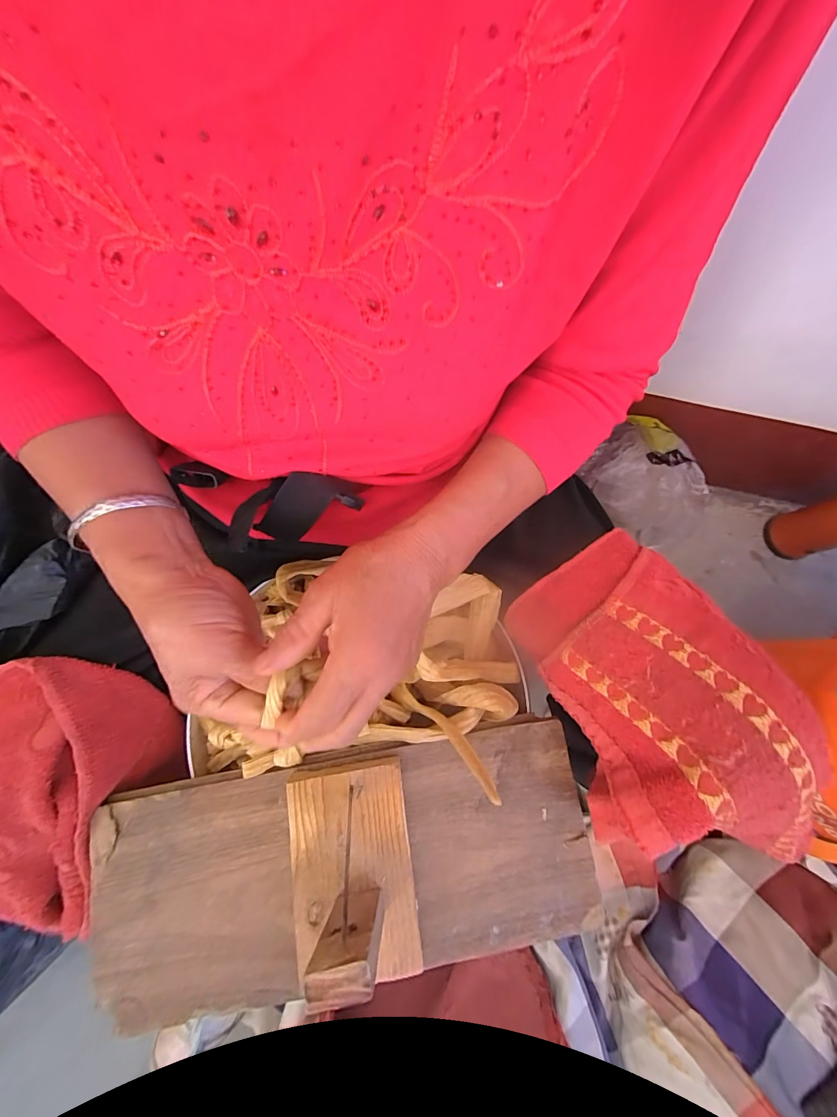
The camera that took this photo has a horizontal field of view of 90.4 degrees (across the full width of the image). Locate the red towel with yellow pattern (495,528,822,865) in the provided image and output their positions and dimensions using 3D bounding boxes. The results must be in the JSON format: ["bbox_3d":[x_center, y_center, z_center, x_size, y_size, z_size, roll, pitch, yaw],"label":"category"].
[{"bbox_3d":[0.153,0.083,0.287,0.142,0.049,0.200,-30,57,22],"label":"red towel with yellow pattern"}]

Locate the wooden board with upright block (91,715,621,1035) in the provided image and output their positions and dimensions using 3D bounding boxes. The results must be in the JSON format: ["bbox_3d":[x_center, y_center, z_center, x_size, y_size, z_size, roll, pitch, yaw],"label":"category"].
[{"bbox_3d":[-0.053,0.227,0.273,0.377,0.126,0.158,-9,77,-4],"label":"wooden board with upright block"}]

